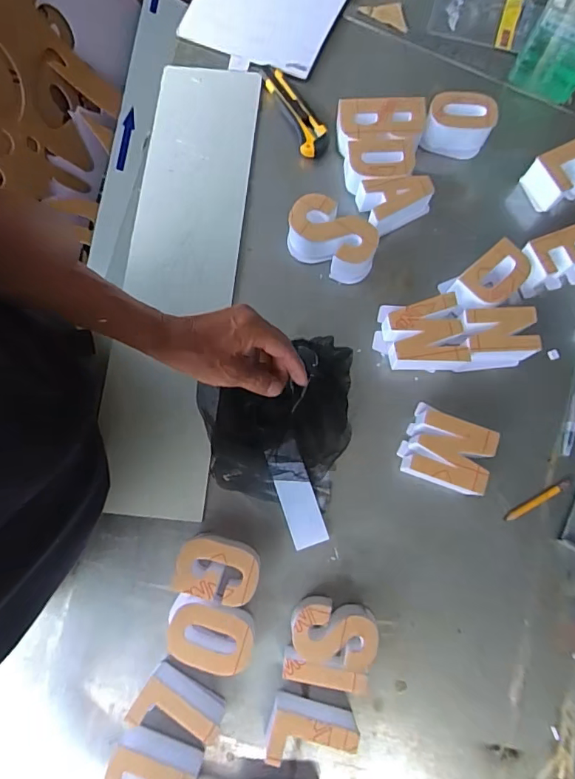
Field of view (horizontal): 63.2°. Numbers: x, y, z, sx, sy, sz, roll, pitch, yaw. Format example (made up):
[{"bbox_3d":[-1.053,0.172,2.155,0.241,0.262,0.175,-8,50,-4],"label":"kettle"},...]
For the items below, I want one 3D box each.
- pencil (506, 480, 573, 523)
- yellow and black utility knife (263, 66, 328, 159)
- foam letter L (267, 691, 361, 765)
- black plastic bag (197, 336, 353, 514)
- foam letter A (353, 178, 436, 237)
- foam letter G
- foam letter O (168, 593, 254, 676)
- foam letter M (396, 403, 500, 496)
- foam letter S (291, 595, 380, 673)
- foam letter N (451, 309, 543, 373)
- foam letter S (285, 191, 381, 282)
[{"bbox_3d":[0.288,0.127,0.535,0.087,0.004,0.010,-28,78,-5],"label":"pencil"},{"bbox_3d":[0.010,-0.383,0.637,0.039,0.020,0.151,-24,78,-5],"label":"yellow and black utility knife"},{"bbox_3d":[0.024,0.339,0.466,0.085,0.052,0.045,6,77,2],"label":"foam letter L"},{"bbox_3d":[-0.015,0.029,0.537,0.164,0.041,0.187,11,78,3],"label":"black plastic bag"},{"bbox_3d":[0.138,-0.234,0.593,0.088,0.046,0.063,-14,77,-2],"label":"foam letter A"},{"bbox_3d":[-0.072,0.191,0.501,0.083,0.045,0.059,15,78,4],"label":"foam letter G"},{"bbox_3d":[-0.078,0.252,0.489,0.088,0.043,0.063,15,79,1],"label":"foam letter O"},{"bbox_3d":[0.181,0.067,0.529,0.088,0.046,0.080,24,79,6],"label":"foam letter M"},{"bbox_3d":[0.048,0.250,0.484,0.086,0.046,0.054,9,78,3],"label":"foam letter S"},{"bbox_3d":[0.242,-0.061,0.556,0.094,0.047,0.063,-7,77,-1],"label":"foam letter N"},{"bbox_3d":[0.056,-0.186,0.582,0.111,0.051,0.067,33,80,8],"label":"foam letter S"}]

